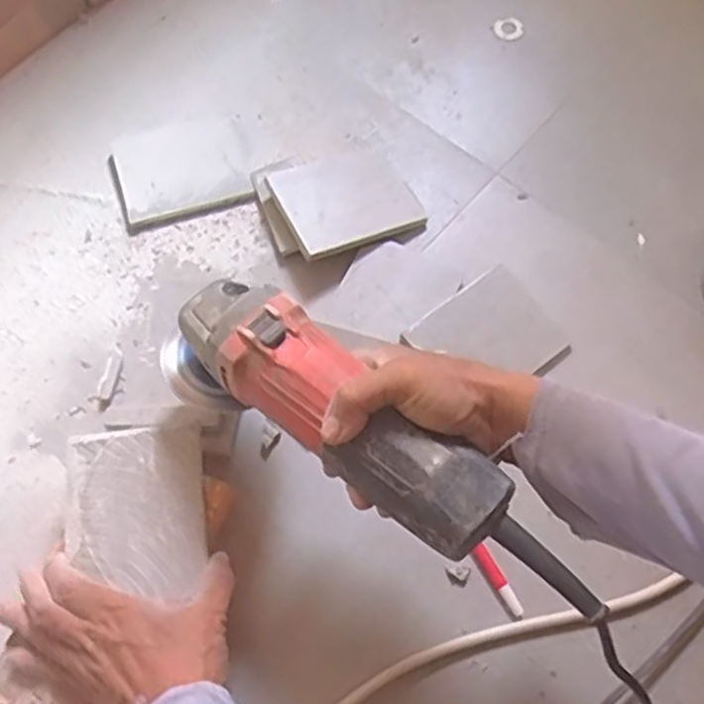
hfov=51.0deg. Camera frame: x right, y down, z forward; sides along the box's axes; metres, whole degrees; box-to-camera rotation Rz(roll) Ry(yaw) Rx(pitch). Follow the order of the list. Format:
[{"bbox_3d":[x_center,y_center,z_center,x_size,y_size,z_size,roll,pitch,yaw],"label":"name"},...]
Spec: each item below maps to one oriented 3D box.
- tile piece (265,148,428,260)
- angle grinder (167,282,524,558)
[{"bbox_3d":[-0.005,-0.139,0.671,0.122,0.009,0.099,-20,69,-23],"label":"tile piece"},{"bbox_3d":[-0.017,0.036,0.454,0.242,0.081,0.074,32,71,25],"label":"angle grinder"}]

